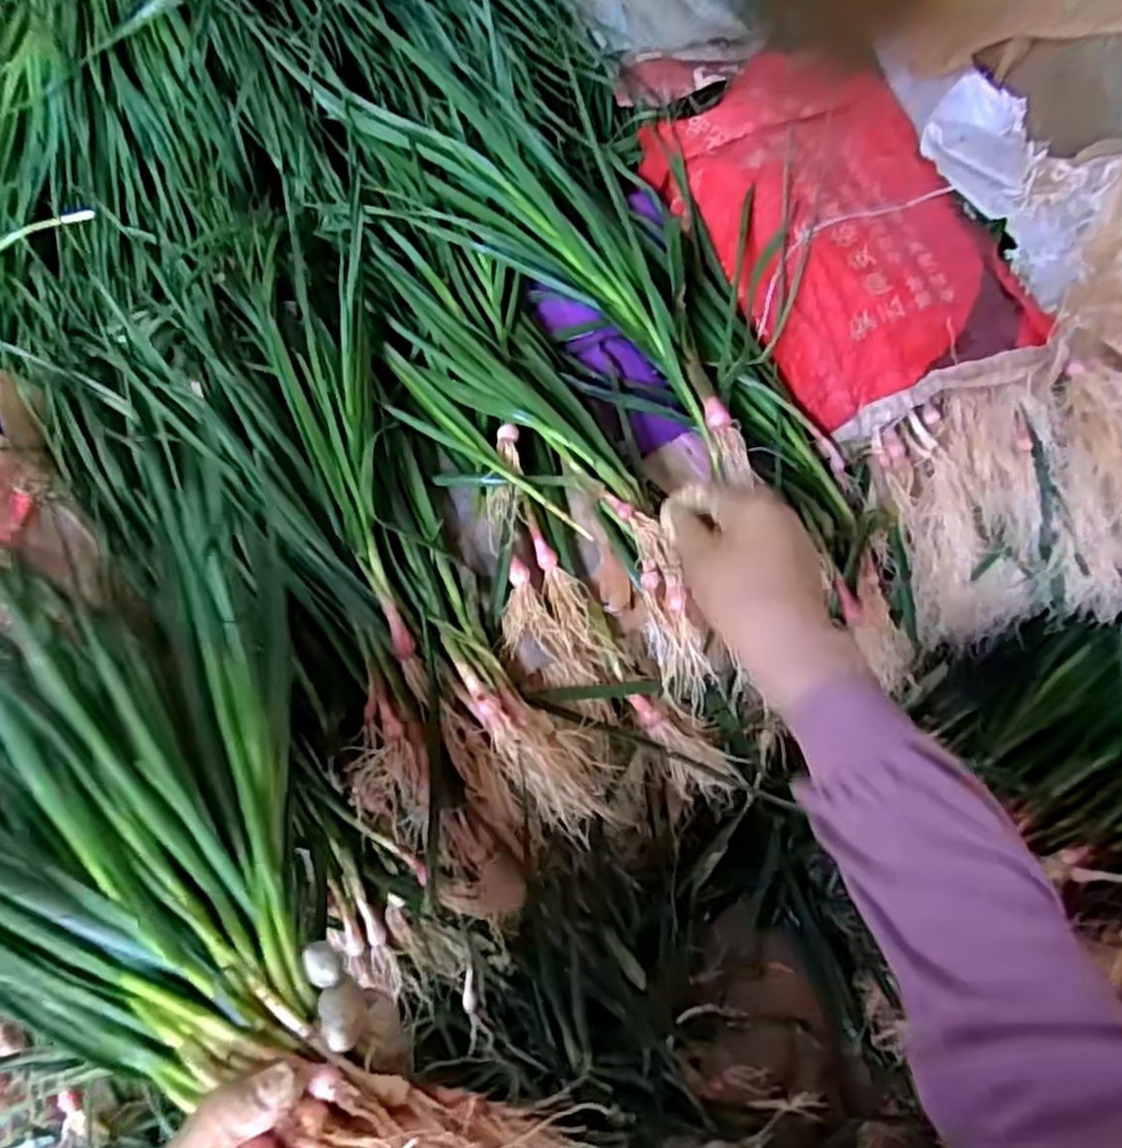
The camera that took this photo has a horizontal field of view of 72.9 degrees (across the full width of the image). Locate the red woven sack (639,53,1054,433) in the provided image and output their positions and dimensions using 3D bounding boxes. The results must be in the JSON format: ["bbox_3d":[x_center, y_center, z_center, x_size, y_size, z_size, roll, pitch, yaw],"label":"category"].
[{"bbox_3d":[0.213,-0.286,0.617,0.181,0.080,0.357,-17,71,-11],"label":"red woven sack"}]

